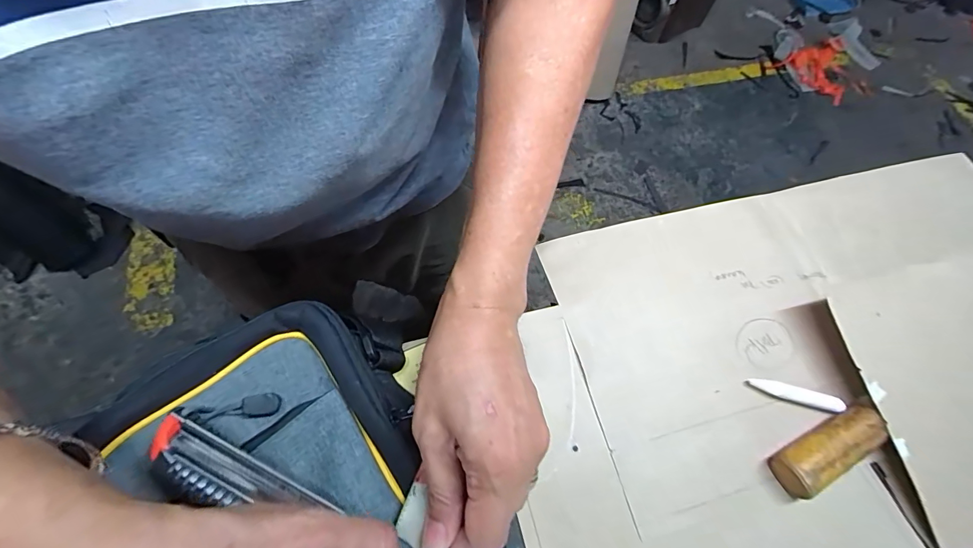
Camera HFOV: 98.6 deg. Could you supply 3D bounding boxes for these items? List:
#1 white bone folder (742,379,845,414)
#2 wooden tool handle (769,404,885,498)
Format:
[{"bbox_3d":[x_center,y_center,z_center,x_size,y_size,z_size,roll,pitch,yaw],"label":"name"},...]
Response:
[{"bbox_3d":[0.231,0.089,0.314,0.069,0.005,0.011,15,65,3],"label":"white bone folder"},{"bbox_3d":[0.241,0.122,0.294,0.080,0.022,0.028,-24,69,-14],"label":"wooden tool handle"}]

